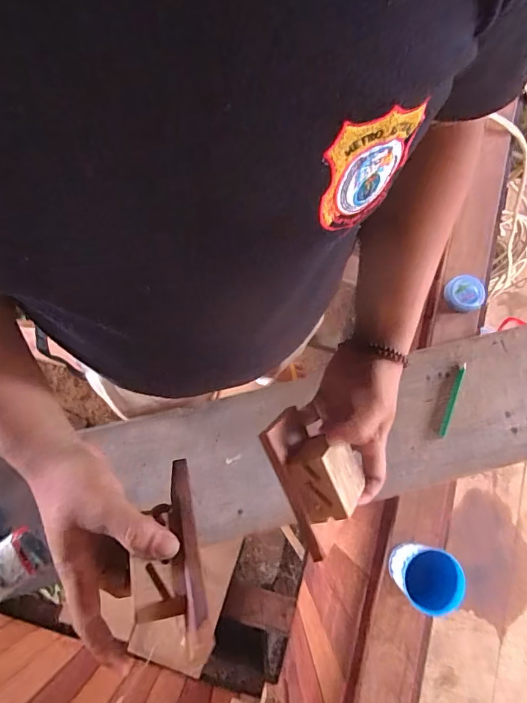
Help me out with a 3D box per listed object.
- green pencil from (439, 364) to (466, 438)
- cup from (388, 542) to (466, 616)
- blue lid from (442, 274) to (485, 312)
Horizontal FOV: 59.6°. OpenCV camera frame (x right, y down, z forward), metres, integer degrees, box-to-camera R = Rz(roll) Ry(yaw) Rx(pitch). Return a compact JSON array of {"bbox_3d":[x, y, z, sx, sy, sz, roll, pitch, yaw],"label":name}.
[{"bbox_3d":[0.267,0.068,0.648,0.009,0.007,0.112,23,76,6],"label":"green pencil"},{"bbox_3d":[0.203,0.281,0.578,0.070,0.076,0.069,0,75,0],"label":"cup"},{"bbox_3d":[0.311,-0.090,0.707,0.061,0.013,0.054,35,78,8],"label":"blue lid"}]

